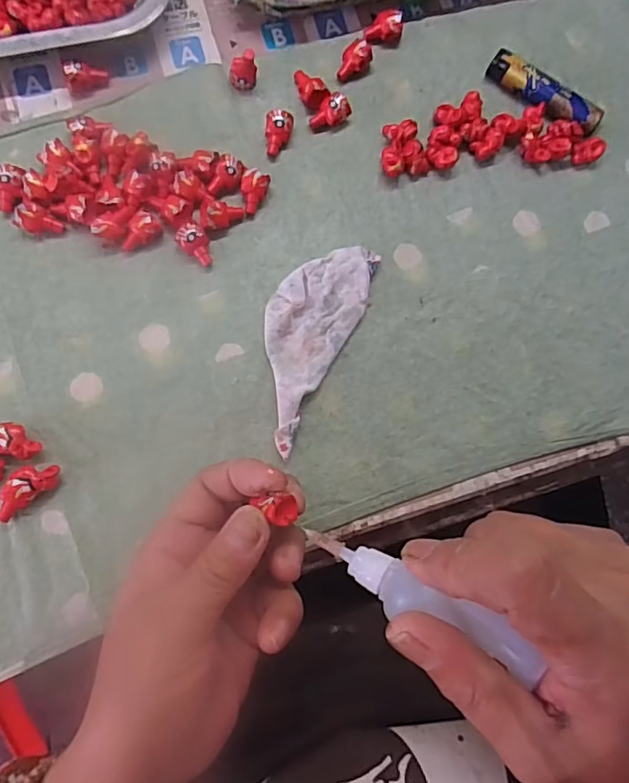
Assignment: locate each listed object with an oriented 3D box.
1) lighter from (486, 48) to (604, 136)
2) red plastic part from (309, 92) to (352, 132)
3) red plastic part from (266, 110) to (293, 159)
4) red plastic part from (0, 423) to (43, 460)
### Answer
[{"bbox_3d":[0.150,-0.194,0.354,0.079,0.011,0.020,30,81,-2],"label":"lighter"},{"bbox_3d":[0.009,-0.173,0.337,0.025,0.014,0.014,-21,86,-8],"label":"red plastic part"},{"bbox_3d":[-0.022,-0.158,0.333,0.015,0.013,0.024,5,83,-5],"label":"red plastic part"},{"bbox_3d":[-0.166,0.026,0.293,0.037,0.014,0.018,8,83,-5],"label":"red plastic part"}]

